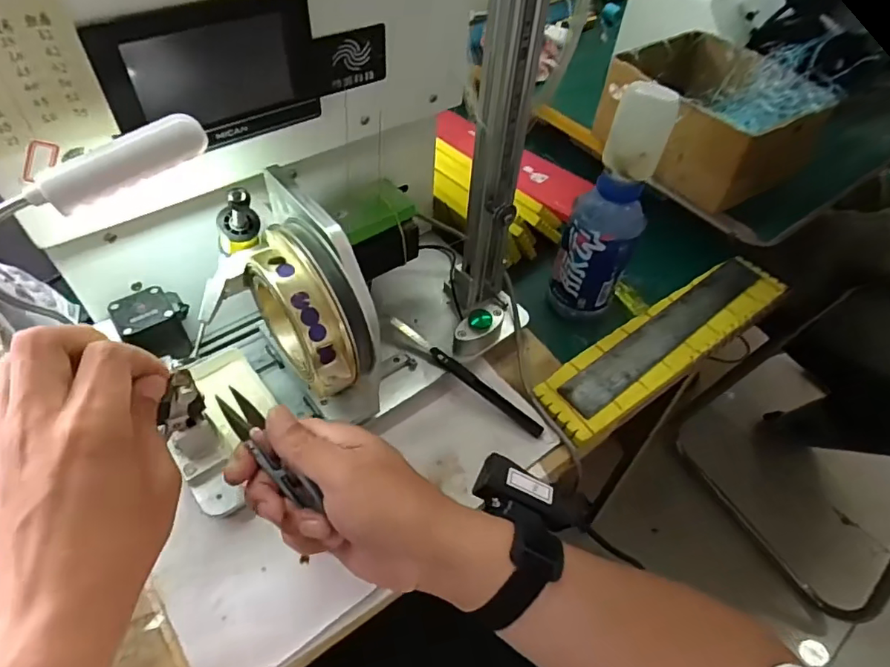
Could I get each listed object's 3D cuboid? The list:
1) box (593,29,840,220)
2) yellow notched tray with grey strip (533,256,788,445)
[{"bbox_3d":[0.298,-0.250,0.612,0.156,0.104,0.208,-22,55,-21],"label":"box"},{"bbox_3d":[0.236,0.002,0.561,0.334,0.018,0.075,-27,57,-25],"label":"yellow notched tray with grey strip"}]

